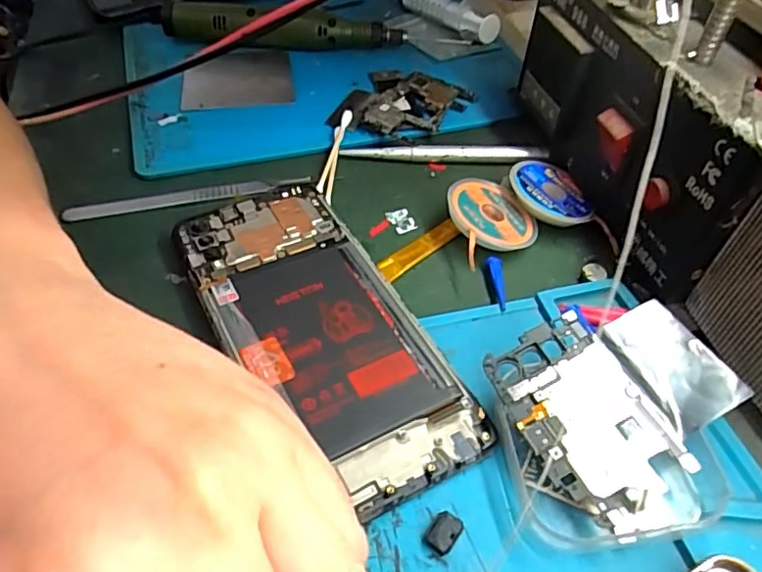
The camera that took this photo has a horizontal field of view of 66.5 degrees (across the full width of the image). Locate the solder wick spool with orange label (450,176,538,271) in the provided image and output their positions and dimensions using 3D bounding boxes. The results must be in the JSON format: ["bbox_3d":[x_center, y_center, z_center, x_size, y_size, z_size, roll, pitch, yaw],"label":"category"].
[{"bbox_3d":[0.049,-0.031,0.275,0.046,0.016,0.045,1,48,-1],"label":"solder wick spool with orange label"}]

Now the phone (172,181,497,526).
[{"bbox_3d":[-0.027,0.015,0.234,0.070,0.010,0.158,-22,52,-20],"label":"phone"}]

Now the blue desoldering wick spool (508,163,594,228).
[{"bbox_3d":[0.084,-0.047,0.289,0.041,0.007,0.040,21,48,-3],"label":"blue desoldering wick spool"}]

